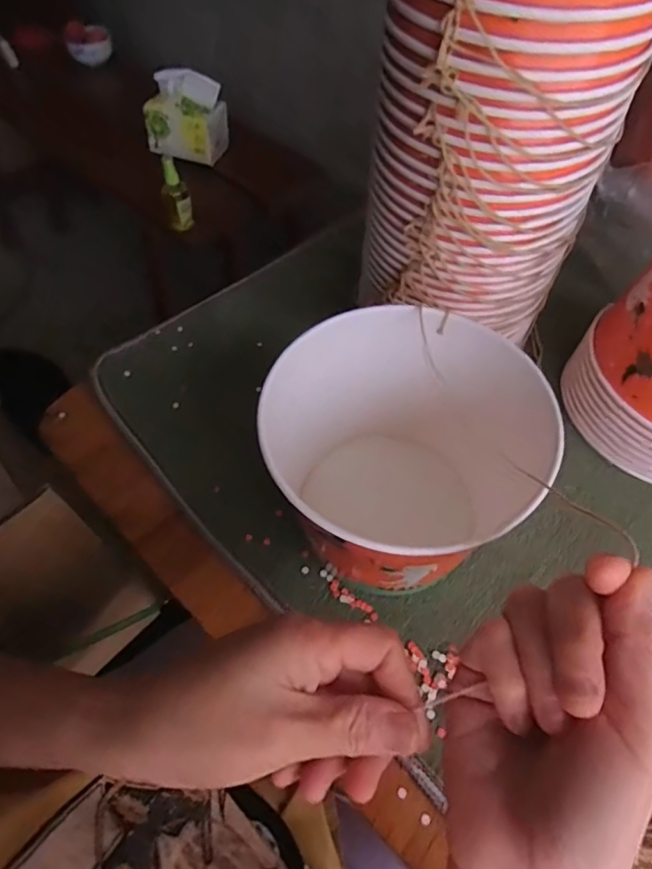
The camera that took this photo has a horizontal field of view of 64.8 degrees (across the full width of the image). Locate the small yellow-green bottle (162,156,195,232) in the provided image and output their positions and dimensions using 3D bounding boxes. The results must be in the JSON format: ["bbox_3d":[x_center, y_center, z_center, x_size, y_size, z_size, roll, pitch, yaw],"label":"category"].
[{"bbox_3d":[-0.252,-0.404,0.868,0.042,0.111,0.036,-13,59,-10],"label":"small yellow-green bottle"}]

